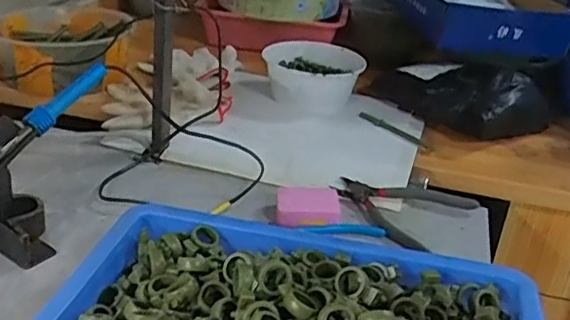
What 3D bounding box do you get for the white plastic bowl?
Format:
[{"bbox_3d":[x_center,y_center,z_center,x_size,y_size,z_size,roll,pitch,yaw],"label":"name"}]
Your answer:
[{"bbox_3d":[0.045,-0.144,1.019,0.157,0.078,0.169,4,28,-2],"label":"white plastic bowl"}]

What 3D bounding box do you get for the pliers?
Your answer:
[{"bbox_3d":[0.141,0.056,0.762,0.154,0.032,0.142,26,34,35],"label":"pliers"}]

